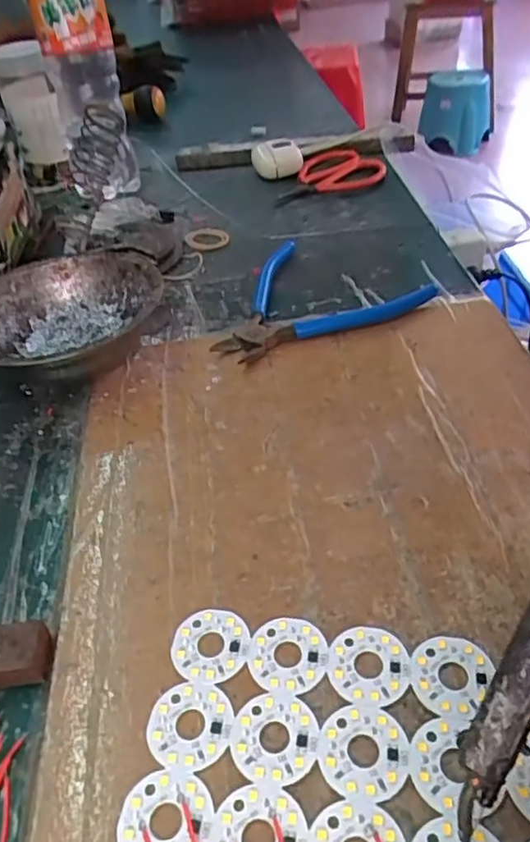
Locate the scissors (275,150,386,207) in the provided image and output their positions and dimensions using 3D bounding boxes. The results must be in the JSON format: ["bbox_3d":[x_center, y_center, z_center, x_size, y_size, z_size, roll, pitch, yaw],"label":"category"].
[{"bbox_3d":[0.056,-0.230,0.579,0.104,0.010,0.071,-11,42,-4],"label":"scissors"}]

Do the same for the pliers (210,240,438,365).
[{"bbox_3d":[0.021,-0.093,0.437,0.148,0.013,0.124,-21,44,-14],"label":"pliers"}]

